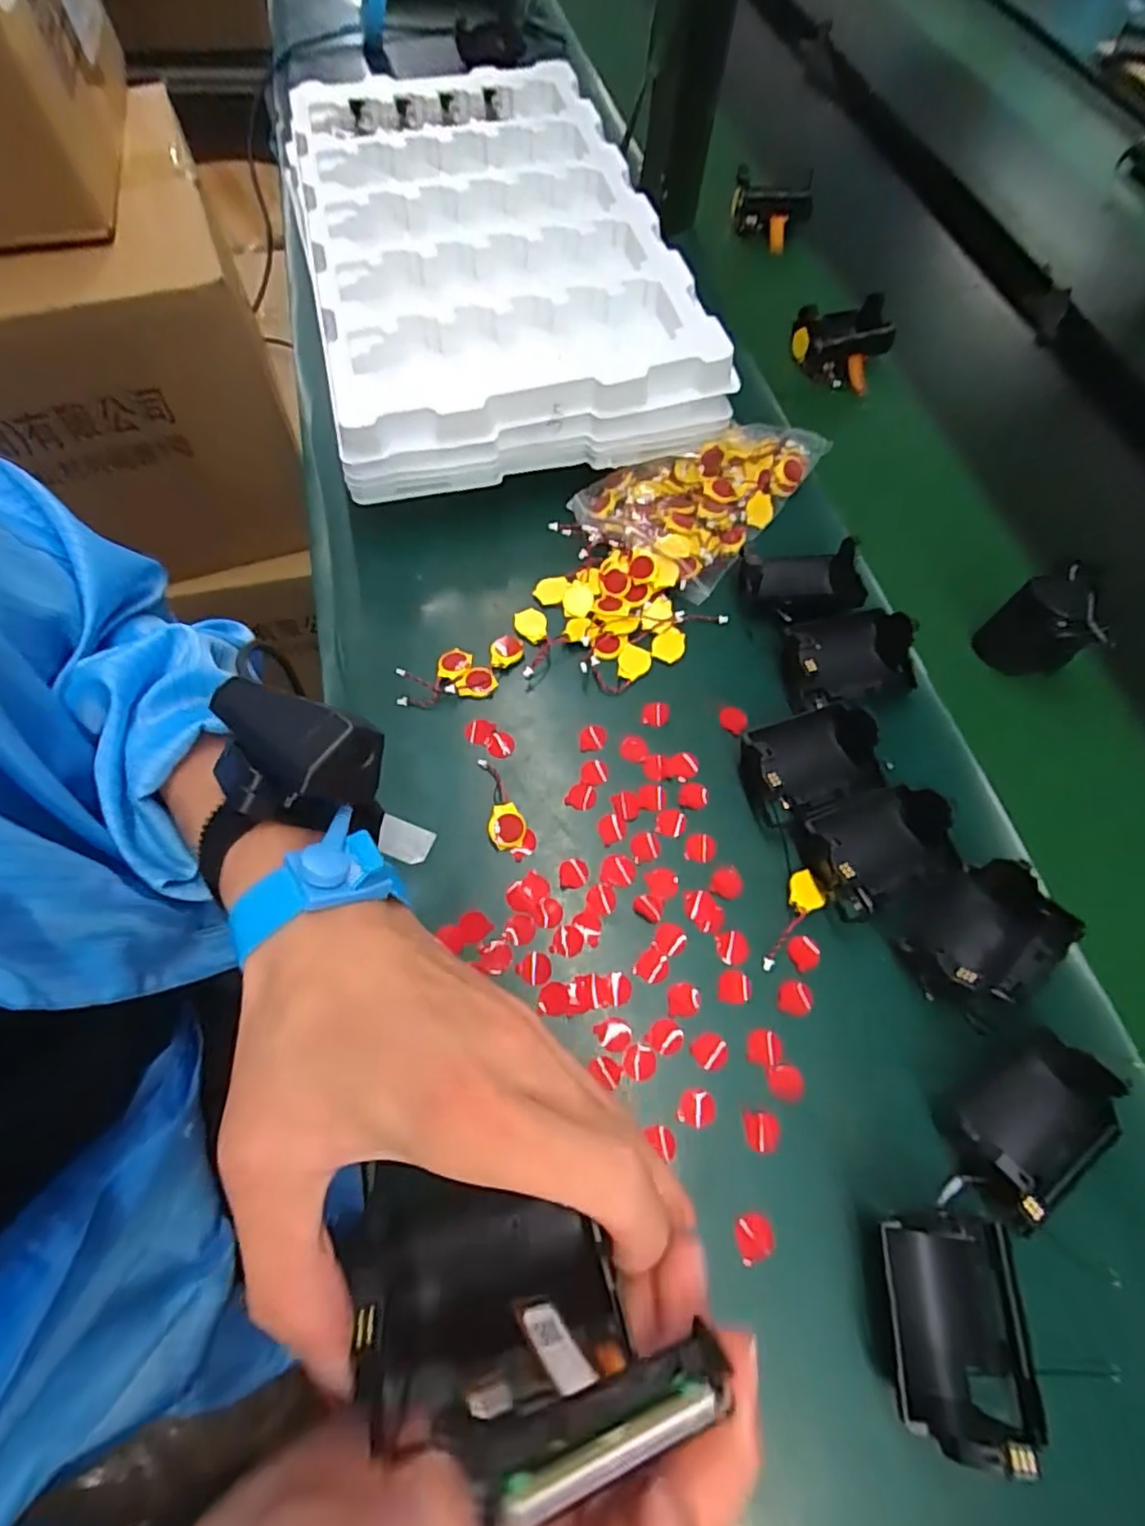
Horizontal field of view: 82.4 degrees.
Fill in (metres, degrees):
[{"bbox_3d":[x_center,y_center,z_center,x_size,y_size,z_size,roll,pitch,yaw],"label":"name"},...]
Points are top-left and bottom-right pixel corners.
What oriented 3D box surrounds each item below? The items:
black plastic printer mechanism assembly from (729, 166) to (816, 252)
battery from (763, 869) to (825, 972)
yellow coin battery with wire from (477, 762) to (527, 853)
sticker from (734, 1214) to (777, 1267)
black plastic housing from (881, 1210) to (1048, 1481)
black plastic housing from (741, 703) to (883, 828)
[{"bbox_3d":[0.182,-0.508,0.603,0.071,0.052,0.035,13,64,3],"label":"black plastic printer mechanism assembly"},{"bbox_3d":[0.114,0.081,0.332,0.018,0.007,0.055,23,66,9],"label":"battery"},{"bbox_3d":[-0.041,0.021,0.358,0.019,0.011,0.054,-17,66,-9],"label":"yellow coin battery with wire"},{"bbox_3d":[0.078,0.203,0.278,0.016,0.004,0.017,1,65,-1],"label":"sticker"},{"bbox_3d":[0.151,0.220,0.252,0.057,0.037,0.075,3,65,0],"label":"black plastic housing"},{"bbox_3d":[0.127,0.000,0.354,0.079,0.039,0.053,-20,67,-11],"label":"black plastic housing"}]

